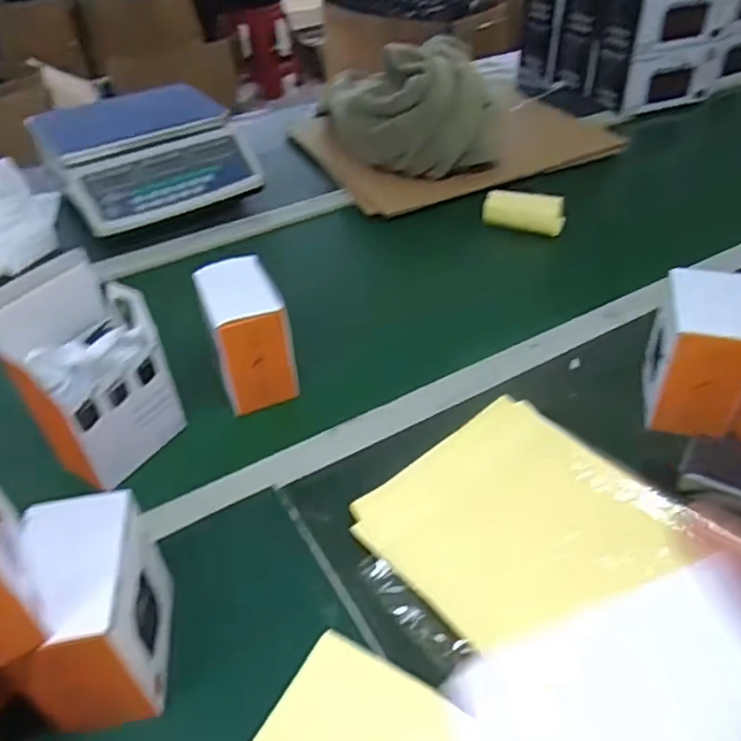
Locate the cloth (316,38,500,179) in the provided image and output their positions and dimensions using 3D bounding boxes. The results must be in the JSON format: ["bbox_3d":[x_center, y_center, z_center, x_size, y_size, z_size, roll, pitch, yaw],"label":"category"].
[{"bbox_3d":[0.062,-0.405,0.987,0.225,0.143,0.185,-18,42,-13],"label":"cloth"}]

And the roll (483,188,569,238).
[{"bbox_3d":[0.205,-0.217,0.857,0.106,0.041,0.032,13,44,20],"label":"roll"}]

